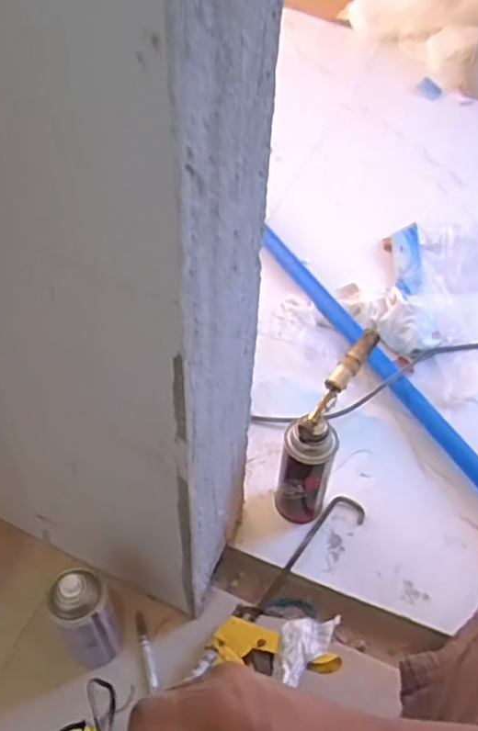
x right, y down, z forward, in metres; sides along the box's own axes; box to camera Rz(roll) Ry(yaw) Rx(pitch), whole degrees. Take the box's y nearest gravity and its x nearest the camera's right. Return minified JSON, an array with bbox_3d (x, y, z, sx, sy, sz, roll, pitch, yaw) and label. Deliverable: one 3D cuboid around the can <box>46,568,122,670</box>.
[{"bbox_3d":[-0.172,0.284,0.728,0.064,0.173,0.058,-21,53,-19],"label":"can"}]

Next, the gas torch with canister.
[{"bbox_3d":[0.106,0.084,0.837,0.065,0.247,0.143,22,52,17],"label":"gas torch with canister"}]

